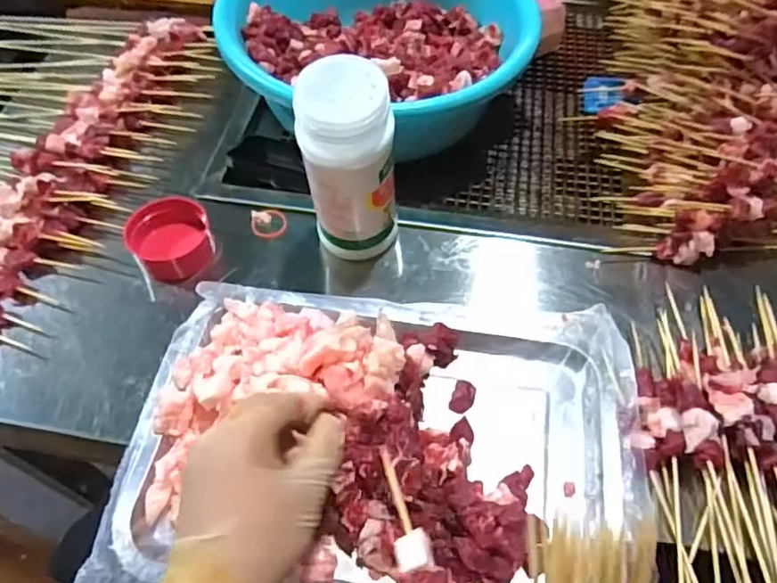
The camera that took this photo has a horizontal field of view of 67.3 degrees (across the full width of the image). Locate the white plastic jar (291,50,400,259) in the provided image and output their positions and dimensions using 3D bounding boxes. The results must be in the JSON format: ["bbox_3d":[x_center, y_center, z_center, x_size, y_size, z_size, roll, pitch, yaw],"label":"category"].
[{"bbox_3d":[-0.026,-0.082,0.425,0.059,0.165,0.049,6,57,5],"label":"white plastic jar"}]

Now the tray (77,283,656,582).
[{"bbox_3d":[-0.004,0.097,0.375,0.329,0.046,0.212,3,56,3],"label":"tray"}]

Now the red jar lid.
[{"bbox_3d":[-0.178,-0.044,0.479,0.062,0.030,0.062,0,56,1],"label":"red jar lid"}]

